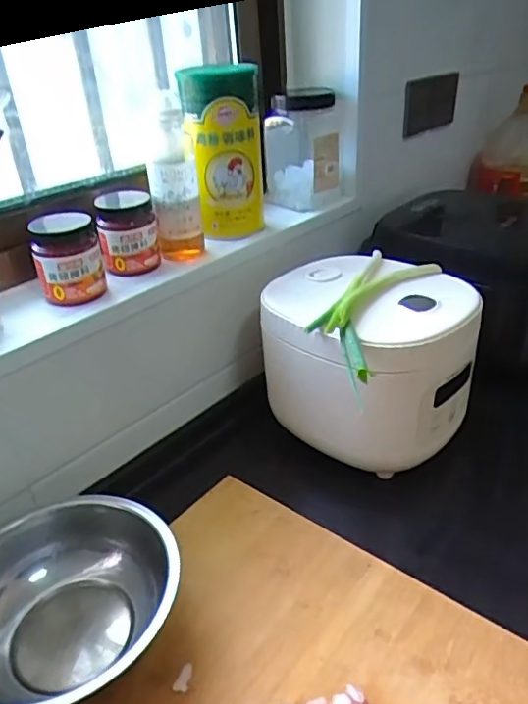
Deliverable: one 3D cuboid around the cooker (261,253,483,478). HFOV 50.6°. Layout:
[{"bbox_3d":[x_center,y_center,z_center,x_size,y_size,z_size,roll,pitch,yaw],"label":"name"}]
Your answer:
[{"bbox_3d":[0.122,0.006,0.686,0.217,0.176,0.229,-3,31,2],"label":"cooker"}]

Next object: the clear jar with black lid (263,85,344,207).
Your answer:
[{"bbox_3d":[0.061,-0.314,0.859,0.124,0.152,0.127,-3,31,2],"label":"clear jar with black lid"}]

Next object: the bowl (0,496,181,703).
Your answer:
[{"bbox_3d":[-0.174,0.220,0.495,0.169,0.071,0.188,15,36,29],"label":"bowl"}]

